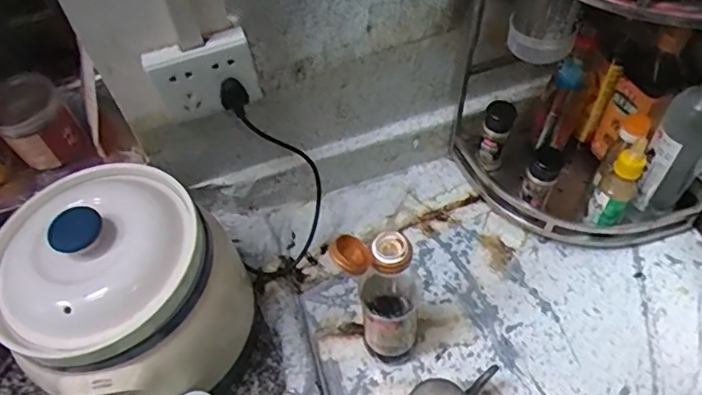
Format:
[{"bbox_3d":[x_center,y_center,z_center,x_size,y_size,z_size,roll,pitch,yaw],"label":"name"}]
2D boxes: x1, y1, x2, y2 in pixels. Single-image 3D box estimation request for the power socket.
[{"bbox_3d":[-0.155,-0.127,0.607,0.107,0.088,0.031,-18,55,-9],"label":"power socket"}]

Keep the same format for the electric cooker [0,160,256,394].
[{"bbox_3d":[-0.227,0.098,0.588,0.188,0.203,0.233,5,55,8],"label":"electric cooker"}]

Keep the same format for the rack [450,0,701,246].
[{"bbox_3d":[0.303,-0.150,0.643,0.247,0.428,0.283,-23,56,-12],"label":"rack"}]

